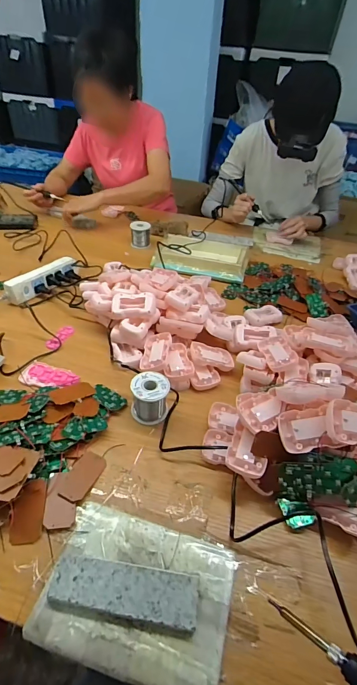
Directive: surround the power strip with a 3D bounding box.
[{"bbox_3d":[-0.332,-0.161,0.829,0.035,0.051,0.205,27,46,23],"label":"power strip"}]

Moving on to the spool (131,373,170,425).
[{"bbox_3d":[-0.047,0.090,0.560,0.062,0.057,0.063,2,42,-2],"label":"spool"}]

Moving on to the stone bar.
[{"bbox_3d":[-0.059,0.276,0.371,0.159,0.020,0.051,7,42,3],"label":"stone bar"}]

